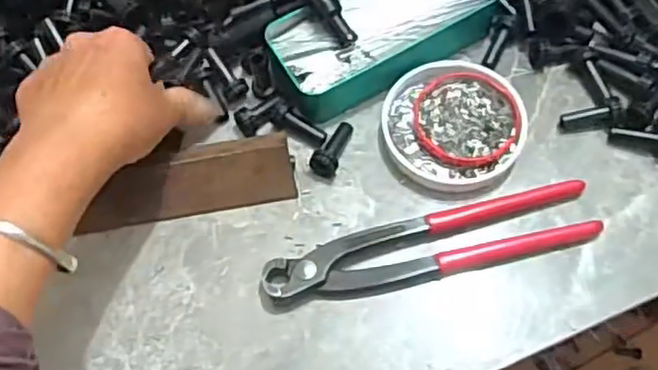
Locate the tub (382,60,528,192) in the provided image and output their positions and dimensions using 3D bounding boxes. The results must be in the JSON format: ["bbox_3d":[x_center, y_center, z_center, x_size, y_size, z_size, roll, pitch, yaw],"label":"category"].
[{"bbox_3d":[0.079,-0.038,0.433,0.085,0.014,0.086,-1,64,3],"label":"tub"}]

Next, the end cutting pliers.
[{"bbox_3d":[0.060,0.035,0.398,0.195,0.015,0.038,-15,64,-4],"label":"end cutting pliers"}]

